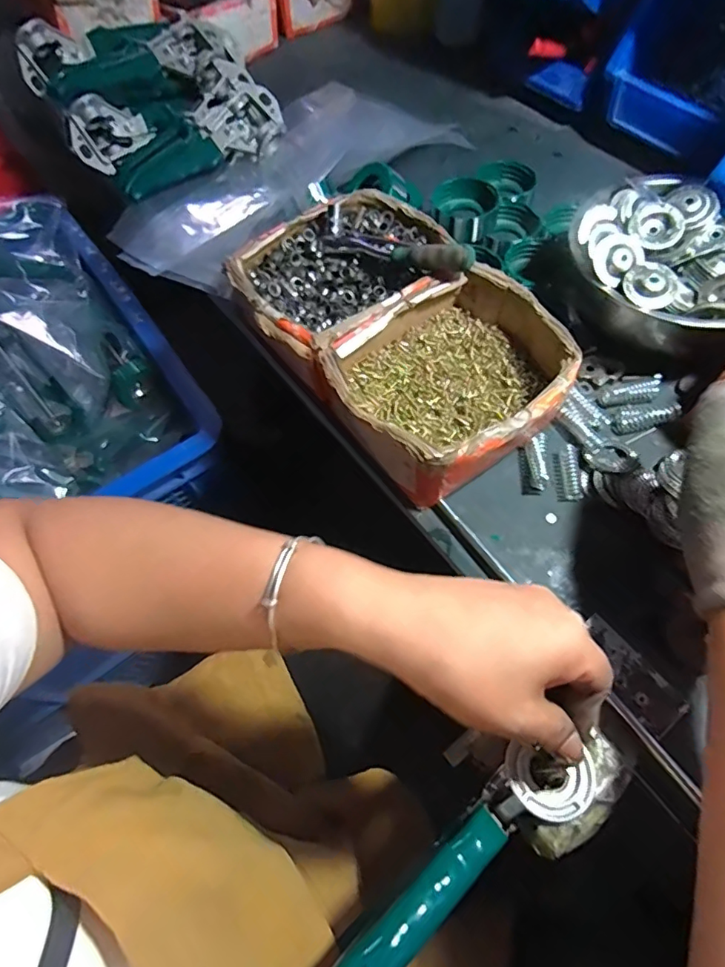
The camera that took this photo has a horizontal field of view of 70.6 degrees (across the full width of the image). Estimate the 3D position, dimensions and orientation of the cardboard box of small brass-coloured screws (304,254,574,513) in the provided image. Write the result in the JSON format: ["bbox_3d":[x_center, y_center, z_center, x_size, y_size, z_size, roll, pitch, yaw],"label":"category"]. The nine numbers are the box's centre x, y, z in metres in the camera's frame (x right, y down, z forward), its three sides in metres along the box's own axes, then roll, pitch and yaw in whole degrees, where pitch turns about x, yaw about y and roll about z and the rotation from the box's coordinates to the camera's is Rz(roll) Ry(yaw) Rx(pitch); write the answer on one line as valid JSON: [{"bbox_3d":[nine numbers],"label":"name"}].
[{"bbox_3d":[0.067,-0.078,0.405,0.166,0.074,0.146,-31,65,-12],"label":"cardboard box of small brass-coloured screws"}]

